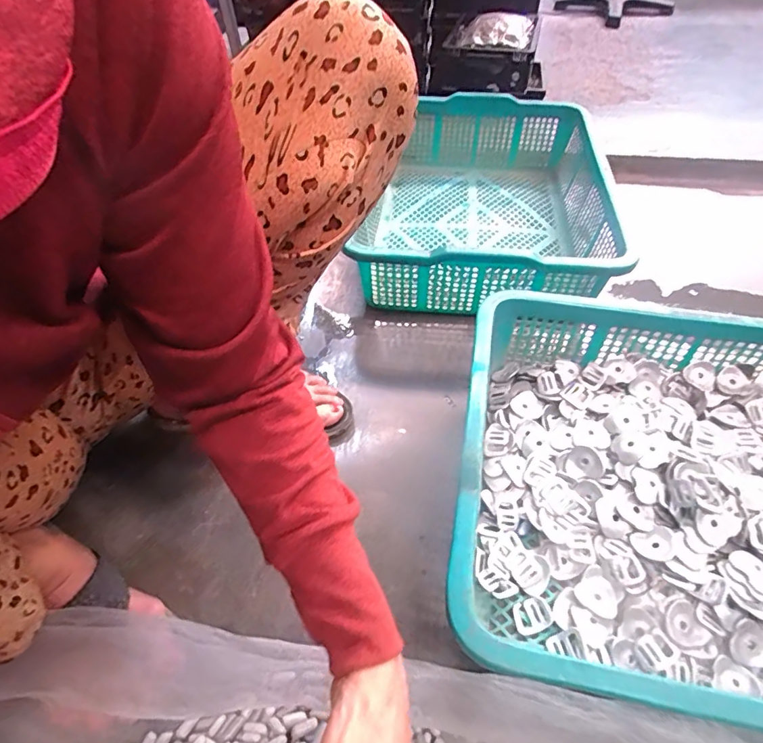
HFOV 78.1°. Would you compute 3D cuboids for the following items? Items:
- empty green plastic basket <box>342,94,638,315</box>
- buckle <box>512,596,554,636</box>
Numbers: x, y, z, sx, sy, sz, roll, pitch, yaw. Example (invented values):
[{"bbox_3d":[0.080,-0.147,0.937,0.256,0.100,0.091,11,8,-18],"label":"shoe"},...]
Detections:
[{"bbox_3d":[0.166,-0.288,0.774,0.343,0.132,0.508,3,51,6],"label":"empty green plastic basket"},{"bbox_3d":[0.134,0.218,0.420,0.031,0.008,0.027,-17,52,-10],"label":"buckle"}]

